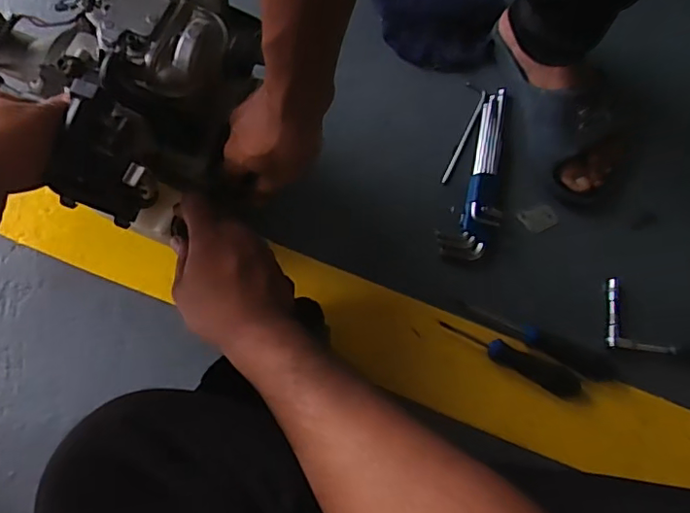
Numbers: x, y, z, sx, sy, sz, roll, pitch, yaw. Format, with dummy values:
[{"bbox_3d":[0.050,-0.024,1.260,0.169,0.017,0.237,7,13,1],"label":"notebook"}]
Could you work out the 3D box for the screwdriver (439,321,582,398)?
[{"bbox_3d":[0.171,0.105,0.575,0.151,0.021,0.022,26,73,3],"label":"screwdriver"}]

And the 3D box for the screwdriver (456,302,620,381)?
[{"bbox_3d":[0.205,0.090,0.590,0.177,0.026,0.023,23,72,2],"label":"screwdriver"}]

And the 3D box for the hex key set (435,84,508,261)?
[{"bbox_3d":[0.148,-0.103,0.629,0.062,0.018,0.221,12,72,-2],"label":"hex key set"}]

